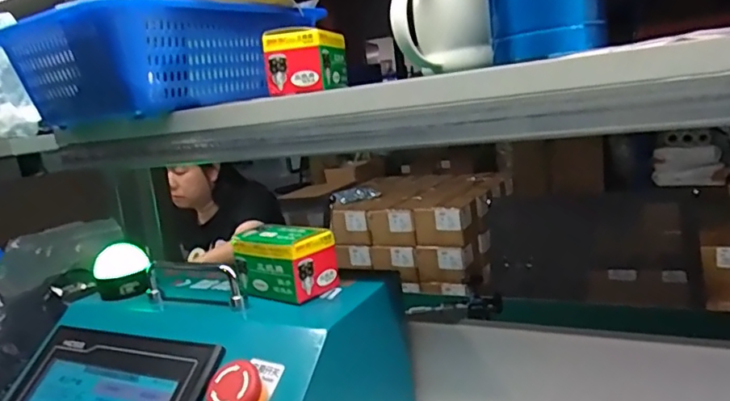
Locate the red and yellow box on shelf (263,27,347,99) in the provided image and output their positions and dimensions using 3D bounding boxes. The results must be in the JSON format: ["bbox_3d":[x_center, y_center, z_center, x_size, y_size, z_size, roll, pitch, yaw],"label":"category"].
[{"bbox_3d":[-0.052,-0.124,0.494,0.057,0.051,0.068,-4,11,18],"label":"red and yellow box on shelf"}]

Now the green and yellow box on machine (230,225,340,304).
[{"bbox_3d":[-0.073,0.053,0.483,0.084,0.055,0.053,0,13,33],"label":"green and yellow box on machine"}]

